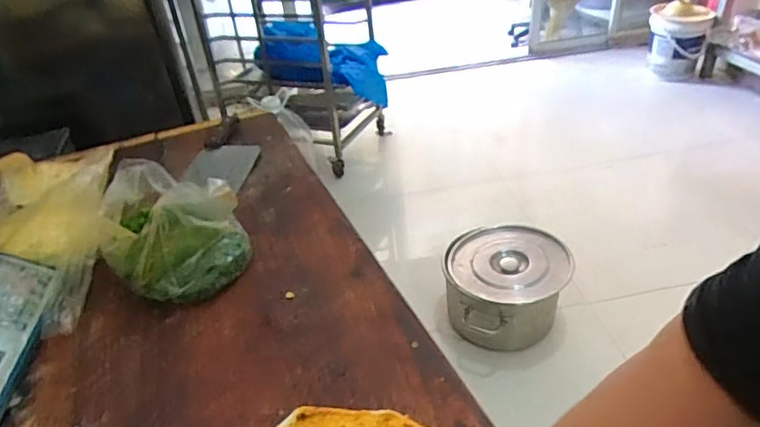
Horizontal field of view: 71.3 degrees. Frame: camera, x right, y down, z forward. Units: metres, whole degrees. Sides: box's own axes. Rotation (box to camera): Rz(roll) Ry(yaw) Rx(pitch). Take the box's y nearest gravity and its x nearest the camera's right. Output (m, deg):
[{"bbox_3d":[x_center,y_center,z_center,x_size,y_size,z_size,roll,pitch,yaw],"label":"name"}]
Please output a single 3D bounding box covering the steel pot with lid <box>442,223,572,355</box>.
[{"bbox_3d":[0.377,0.192,1.579,0.364,0.187,0.370,-1,36,6],"label":"steel pot with lid"}]

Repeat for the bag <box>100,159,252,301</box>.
[{"bbox_3d":[-0.283,0.009,0.717,0.174,0.150,0.197,-19,36,-18],"label":"bag"}]

